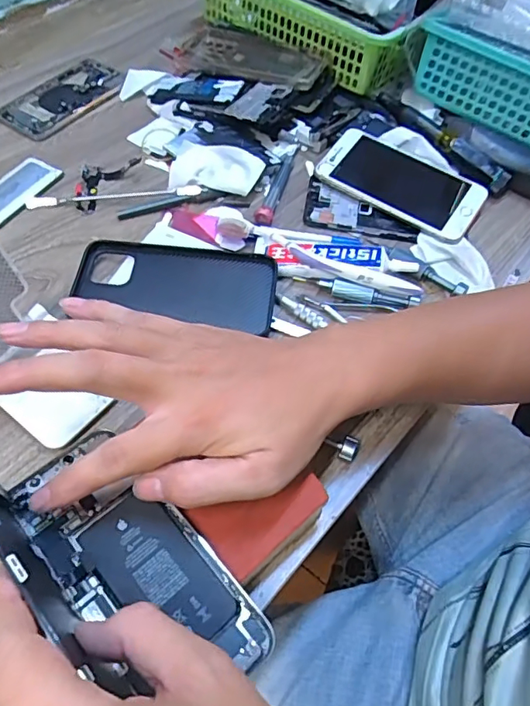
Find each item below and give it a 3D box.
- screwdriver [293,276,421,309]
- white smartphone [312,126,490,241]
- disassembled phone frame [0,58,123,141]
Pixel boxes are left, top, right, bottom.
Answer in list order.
[{"bbox_3d":[0.075,-0.052,0.434,0.102,0.015,0.010,16,58,5],"label":"screwdriver"},{"bbox_3d":[0.131,-0.170,0.504,0.159,0.011,0.081,32,67,15],"label":"white smartphone"},{"bbox_3d":[-0.222,-0.285,0.569,0.076,0.010,0.140,28,60,12],"label":"disassembled phone frame"}]

